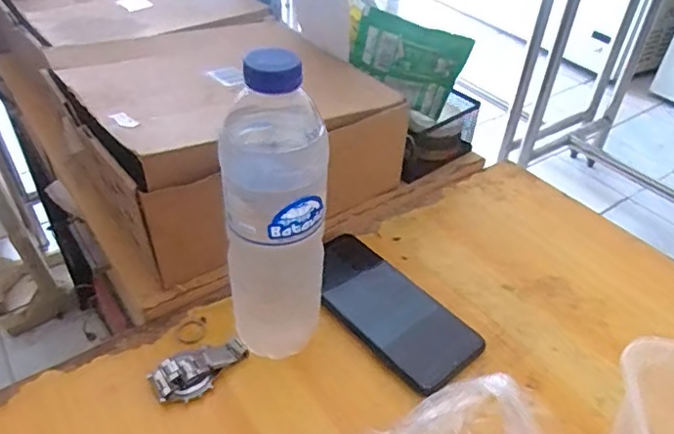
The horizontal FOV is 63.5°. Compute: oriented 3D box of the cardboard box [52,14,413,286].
[{"bbox_3d":[-0.104,-0.079,0.530,0.261,0.133,0.231,-27,48,-30],"label":"cardboard box"}]

